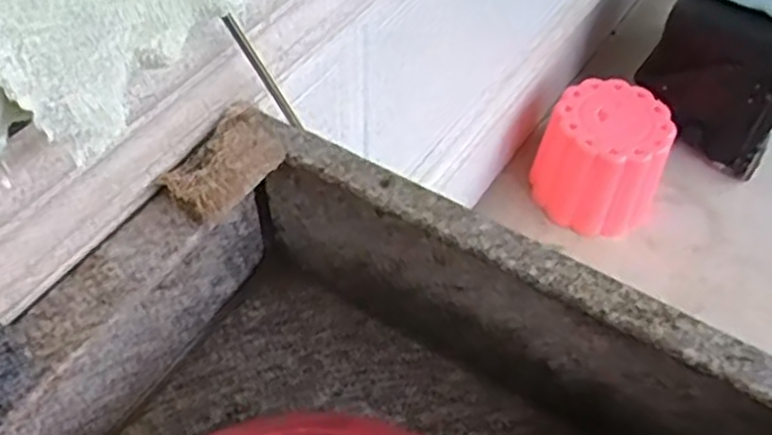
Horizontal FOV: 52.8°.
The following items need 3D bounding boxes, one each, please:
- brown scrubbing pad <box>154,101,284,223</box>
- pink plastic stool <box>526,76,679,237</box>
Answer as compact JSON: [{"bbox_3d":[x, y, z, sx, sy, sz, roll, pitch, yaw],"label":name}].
[{"bbox_3d":[-0.137,-0.051,0.685,0.059,0.033,0.122,28,55,19],"label":"brown scrubbing pad"},{"bbox_3d":[0.439,-0.118,1.570,0.233,0.214,0.224,26,55,18],"label":"pink plastic stool"}]

